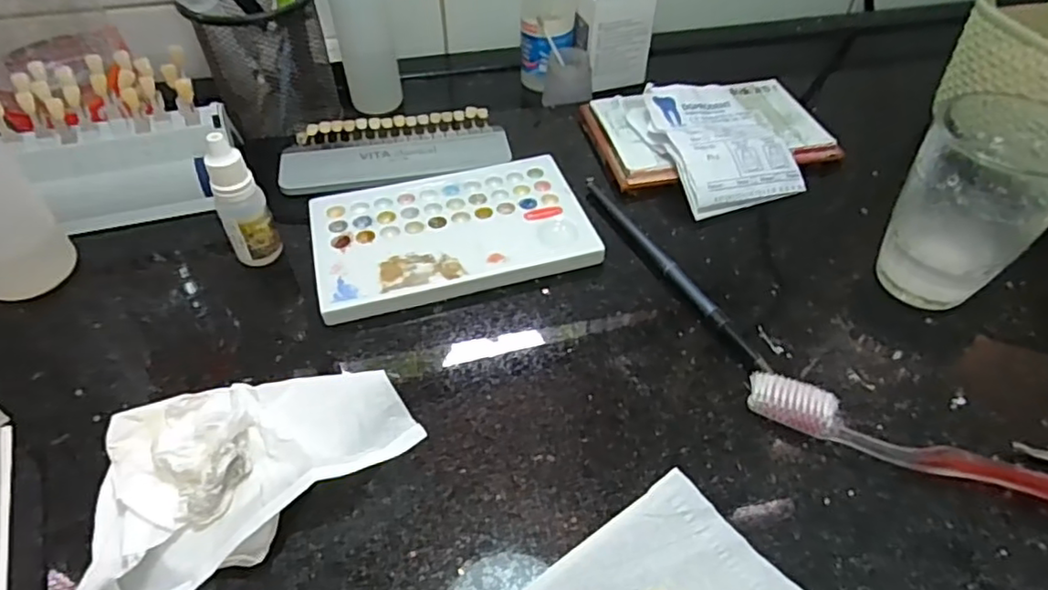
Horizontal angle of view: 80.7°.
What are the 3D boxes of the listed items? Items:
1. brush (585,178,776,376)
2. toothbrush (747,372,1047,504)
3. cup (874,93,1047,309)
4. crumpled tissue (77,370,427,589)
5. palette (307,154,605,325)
[{"bbox_3d":[0.078,-0.018,0.341,0.008,0.009,0.164,-20,51,-17],"label":"brush"},{"bbox_3d":[0.191,0.073,0.257,0.189,0.012,0.019,19,51,16],"label":"toothbrush"},{"bbox_3d":[0.220,-0.041,0.304,0.068,0.097,0.059,-33,56,-26],"label":"cup"},{"bbox_3d":[-0.103,0.071,0.240,0.119,0.039,0.077,-8,49,-8],"label":"crumpled tissue"},{"bbox_3d":[-0.042,-0.037,0.357,0.152,0.011,0.095,-12,49,-11],"label":"palette"}]

